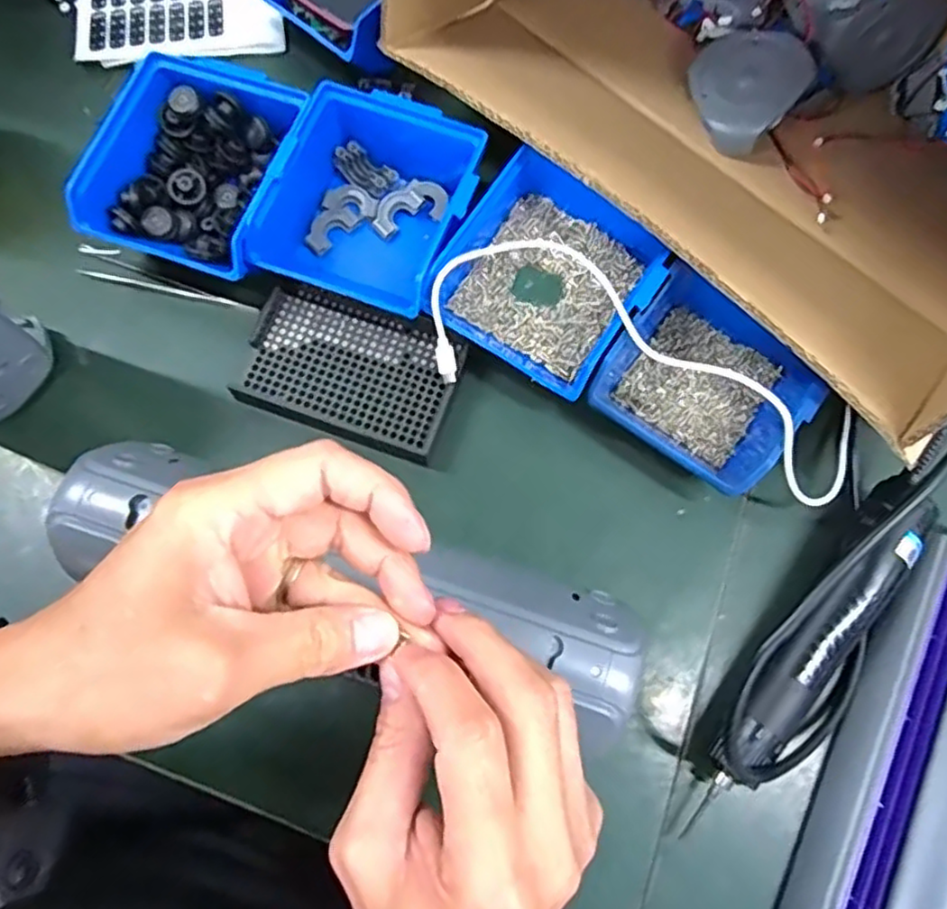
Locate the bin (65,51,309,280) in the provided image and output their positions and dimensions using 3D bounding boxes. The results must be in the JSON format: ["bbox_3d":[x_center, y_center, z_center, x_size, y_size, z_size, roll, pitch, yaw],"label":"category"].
[{"bbox_3d":[-0.179,-0.188,0.451,0.118,0.059,0.141,16,75,3],"label":"bin"}]

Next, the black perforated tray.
[{"bbox_3d":[-0.078,-0.054,0.437,0.132,0.018,0.086,18,75,4],"label":"black perforated tray"}]

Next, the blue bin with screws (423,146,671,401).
[{"bbox_3d":[0.052,-0.114,0.433,0.118,0.062,0.135,33,76,8],"label":"blue bin with screws"}]

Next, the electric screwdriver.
[{"bbox_3d":[0.195,0.113,0.387,0.051,0.042,0.237,39,77,9],"label":"electric screwdriver"}]

